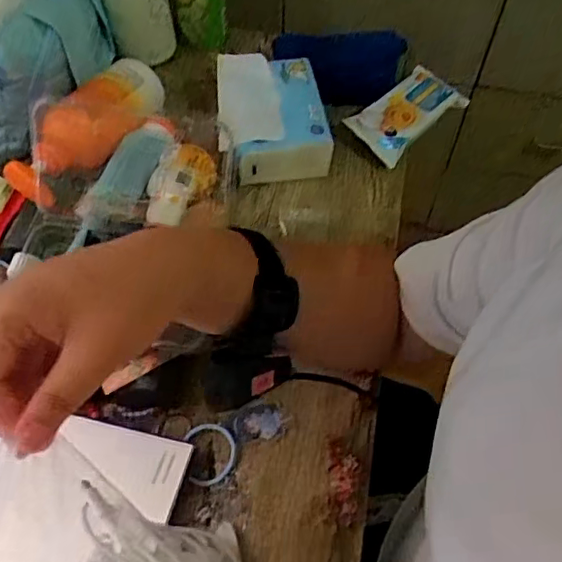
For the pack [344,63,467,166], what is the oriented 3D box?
[{"bbox_3d":[0.147,-0.197,0.682,0.134,0.031,0.070,-39,65,-23],"label":"pack"}]

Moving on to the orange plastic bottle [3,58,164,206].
[{"bbox_3d":[-0.188,-0.157,0.603,0.065,0.058,0.202,32,62,18],"label":"orange plastic bottle"}]

